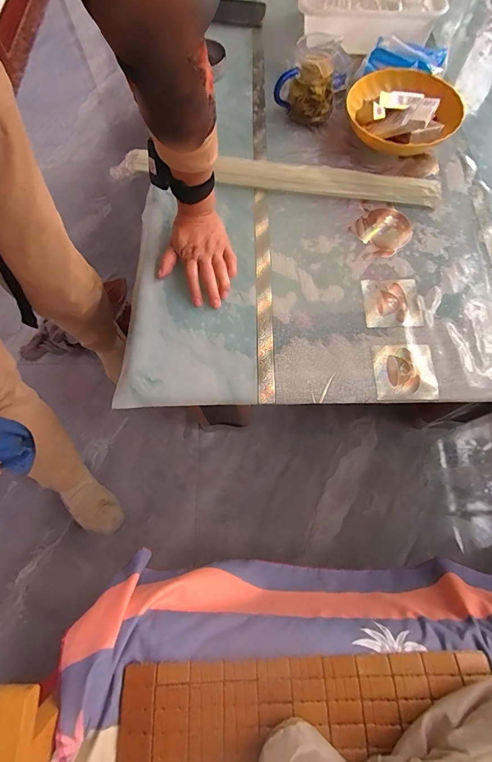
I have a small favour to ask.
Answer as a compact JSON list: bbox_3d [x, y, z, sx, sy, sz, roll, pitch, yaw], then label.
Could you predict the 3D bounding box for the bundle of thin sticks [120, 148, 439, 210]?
[{"bbox_3d":[0.044,-0.359,0.614,0.554,0.029,0.063,8,70,5],"label":"bundle of thin sticks"}]

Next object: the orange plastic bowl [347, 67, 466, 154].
[{"bbox_3d":[0.272,-0.487,0.625,0.189,0.073,0.190,-1,70,2],"label":"orange plastic bowl"}]

